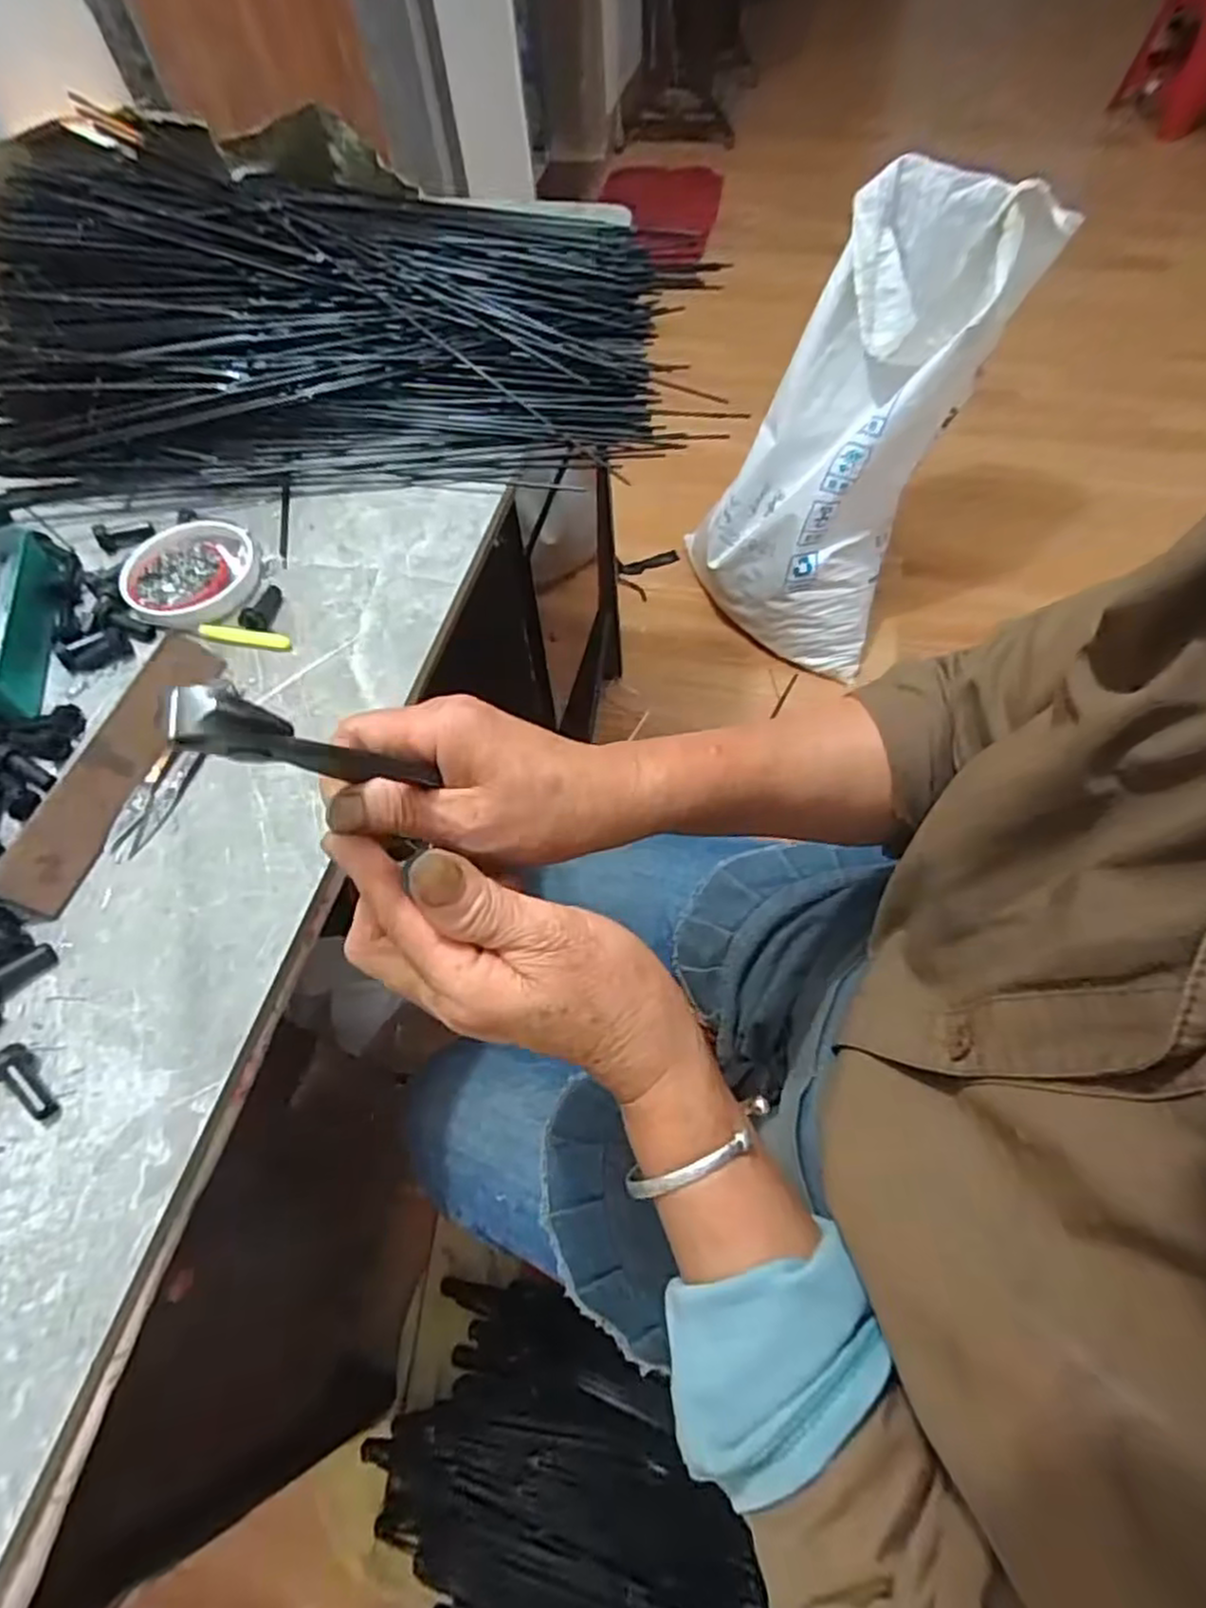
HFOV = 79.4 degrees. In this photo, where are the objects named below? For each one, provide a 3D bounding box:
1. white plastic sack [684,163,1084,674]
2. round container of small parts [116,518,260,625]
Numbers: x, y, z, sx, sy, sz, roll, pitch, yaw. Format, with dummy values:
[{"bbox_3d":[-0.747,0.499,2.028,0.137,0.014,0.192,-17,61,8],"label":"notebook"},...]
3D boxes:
[{"bbox_3d":[0.399,-0.618,1.215,0.348,0.751,0.204,33,30,20],"label":"white plastic sack"},{"bbox_3d":[-0.289,-0.162,0.512,0.090,0.013,0.092,-2,60,3],"label":"round container of small parts"}]

